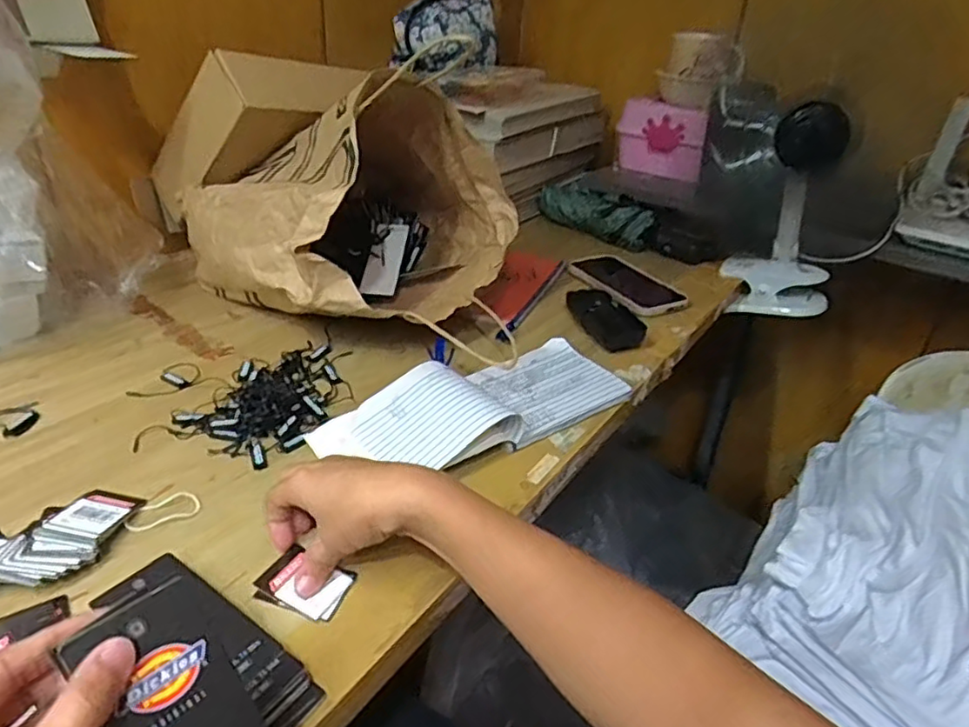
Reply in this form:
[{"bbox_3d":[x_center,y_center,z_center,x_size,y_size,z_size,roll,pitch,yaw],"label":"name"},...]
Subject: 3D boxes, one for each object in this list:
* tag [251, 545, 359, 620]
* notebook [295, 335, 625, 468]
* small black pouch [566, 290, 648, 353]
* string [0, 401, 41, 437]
[{"bbox_3d":[-0.110,0.134,0.390,0.054,0.007,0.042,14,32,17],"label":"tag"},{"bbox_3d":[-0.001,0.030,0.535,0.263,0.034,0.101,-19,37,-33],"label":"notebook"},{"bbox_3d":[0.132,-0.051,0.697,0.058,0.021,0.103,-6,31,-15],"label":"small black pouch"},{"bbox_3d":[-0.392,0.040,0.516,0.064,0.006,0.044,9,31,10],"label":"string"}]

